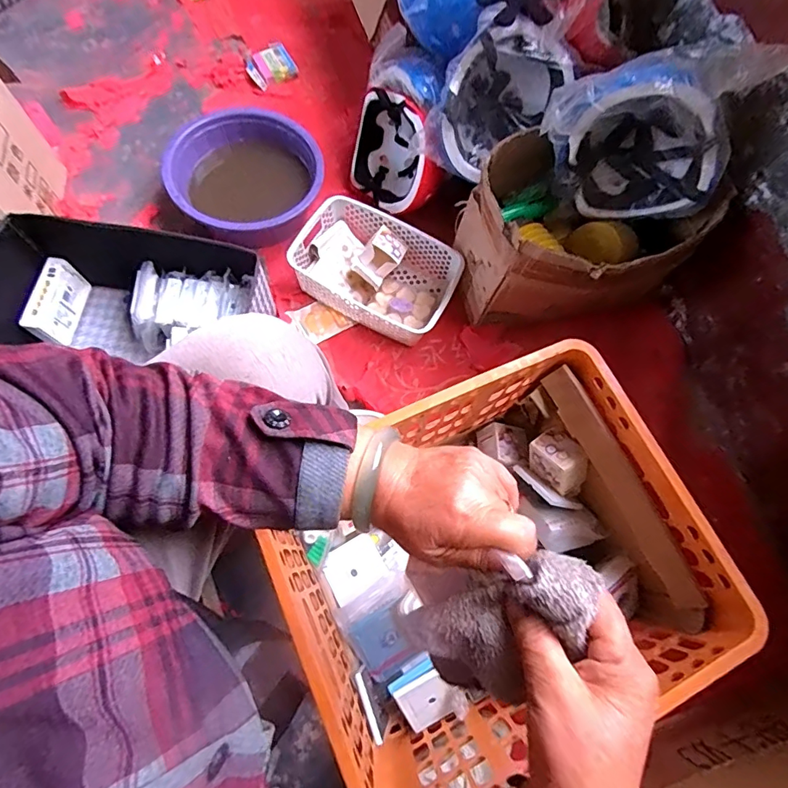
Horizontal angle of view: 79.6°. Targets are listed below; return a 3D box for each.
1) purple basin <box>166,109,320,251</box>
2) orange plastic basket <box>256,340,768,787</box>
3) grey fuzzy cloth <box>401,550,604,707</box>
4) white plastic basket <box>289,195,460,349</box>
[{"bbox_3d":[-0.288,-0.421,0.928,0.274,0.116,0.276,1,71,-3],"label":"purple basin"},{"bbox_3d":[0.115,0.215,0.627,0.468,0.241,0.394,-23,74,-11],"label":"orange plastic basket"},{"bbox_3d":[0.066,0.142,0.281,0.123,0.025,0.064,-40,69,27],"label":"grey fuzzy cloth"},{"bbox_3d":[-0.032,-0.233,0.911,0.299,0.104,0.203,28,72,6],"label":"white plastic basket"}]

